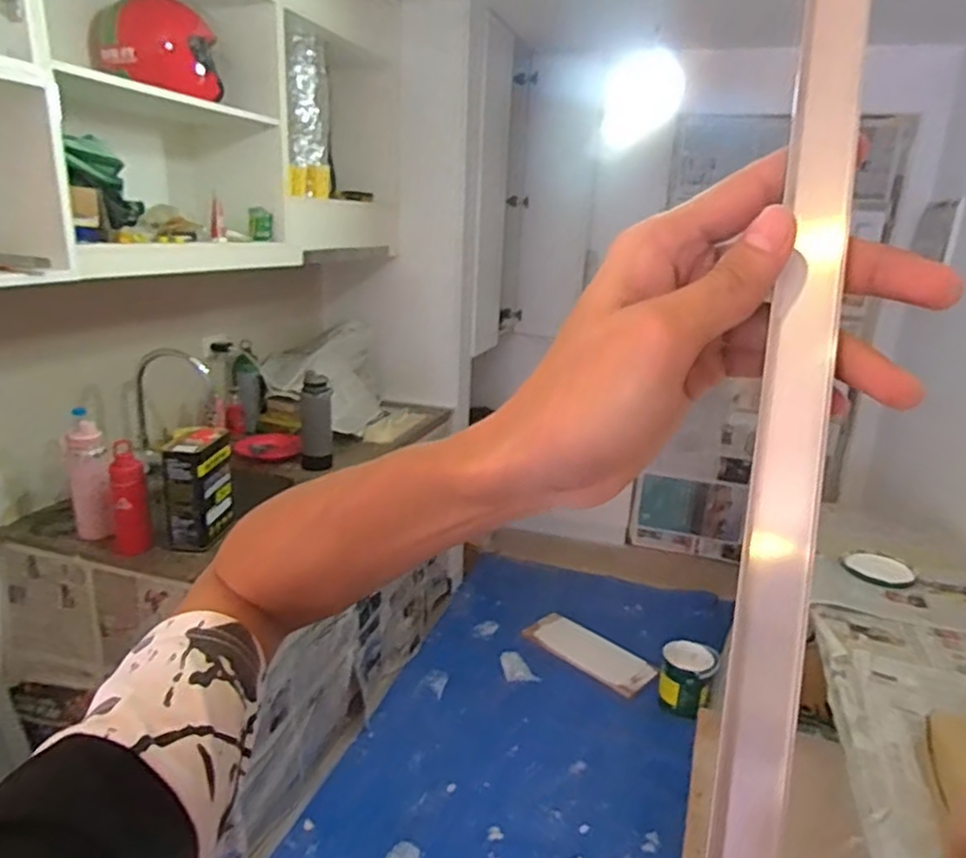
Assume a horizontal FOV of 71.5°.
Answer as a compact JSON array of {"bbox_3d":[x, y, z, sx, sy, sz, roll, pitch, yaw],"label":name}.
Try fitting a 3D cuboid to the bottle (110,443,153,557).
[{"bbox_3d":[-0.790,0.169,1.498,0.079,0.250,0.081,-7,19,-27],"label":"bottle"}]

